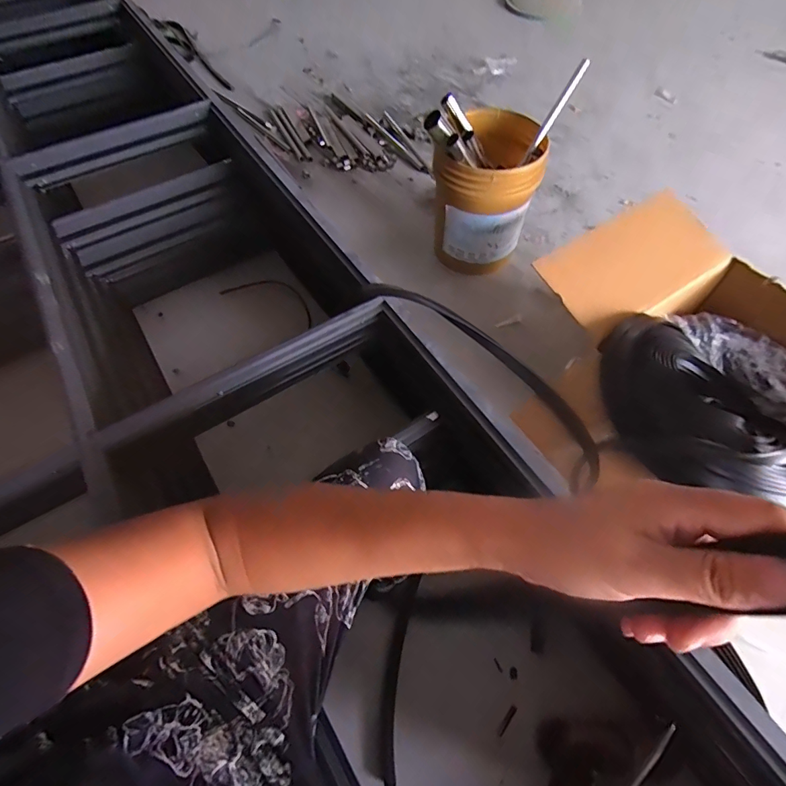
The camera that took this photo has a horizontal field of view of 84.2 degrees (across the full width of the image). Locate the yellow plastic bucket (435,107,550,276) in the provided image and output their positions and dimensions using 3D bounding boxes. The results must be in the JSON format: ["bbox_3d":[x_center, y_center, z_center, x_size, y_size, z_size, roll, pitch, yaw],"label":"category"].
[{"bbox_3d":[0.282,-0.589,1.328,0.273,0.368,0.298,16,62,10],"label":"yellow plastic bucket"}]

